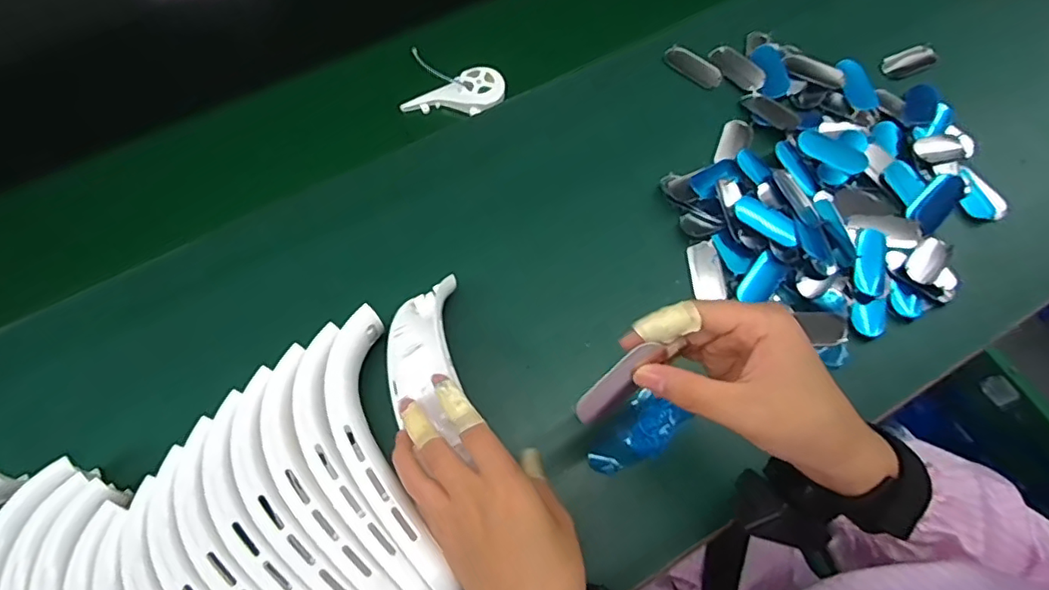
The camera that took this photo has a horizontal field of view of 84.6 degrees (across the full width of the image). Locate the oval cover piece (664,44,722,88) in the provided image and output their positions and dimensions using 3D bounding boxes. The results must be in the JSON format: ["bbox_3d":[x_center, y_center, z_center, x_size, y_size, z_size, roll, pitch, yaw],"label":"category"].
[{"bbox_3d":[0.162,-0.219,0.548,0.059,0.005,0.025,40,72,15],"label":"oval cover piece"}]

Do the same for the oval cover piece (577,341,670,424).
[{"bbox_3d":[0.050,0.046,0.306,0.055,0.006,0.017,-43,73,1],"label":"oval cover piece"}]

